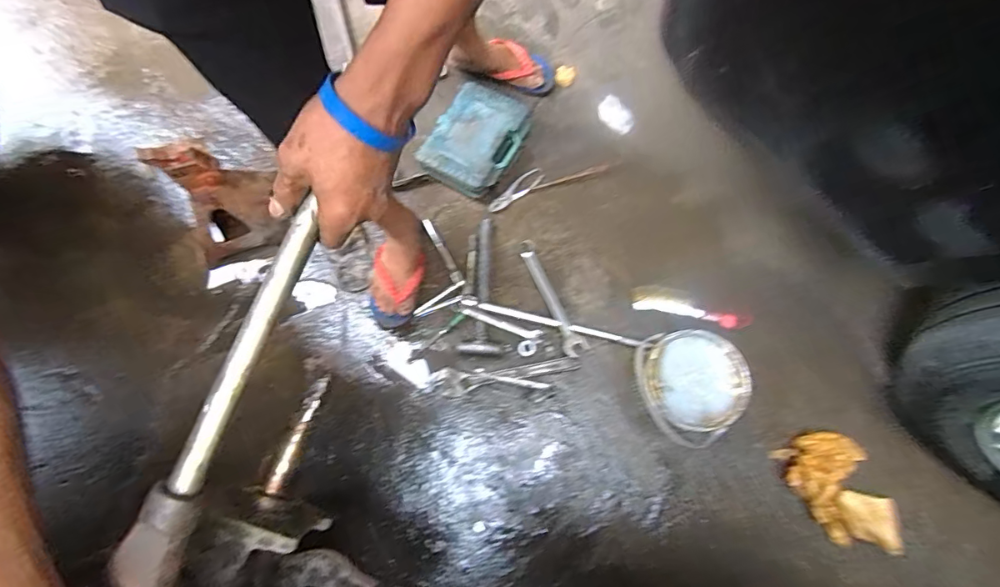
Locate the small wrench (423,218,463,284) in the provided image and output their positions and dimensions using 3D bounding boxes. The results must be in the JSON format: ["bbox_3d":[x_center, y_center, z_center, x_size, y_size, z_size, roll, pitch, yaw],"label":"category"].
[{"bbox_3d":[-0.127,-0.096,1.076,0.022,0.012,0.170,-27,76,-6],"label":"small wrench"}]

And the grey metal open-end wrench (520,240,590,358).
[{"bbox_3d":[0.101,0.006,1.038,0.050,0.014,0.275,-20,66,-18],"label":"grey metal open-end wrench"}]

